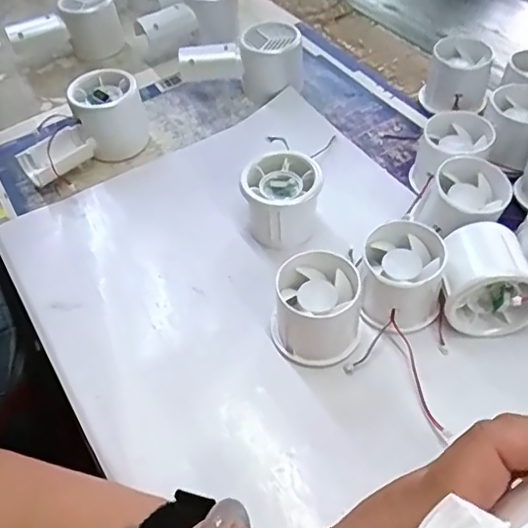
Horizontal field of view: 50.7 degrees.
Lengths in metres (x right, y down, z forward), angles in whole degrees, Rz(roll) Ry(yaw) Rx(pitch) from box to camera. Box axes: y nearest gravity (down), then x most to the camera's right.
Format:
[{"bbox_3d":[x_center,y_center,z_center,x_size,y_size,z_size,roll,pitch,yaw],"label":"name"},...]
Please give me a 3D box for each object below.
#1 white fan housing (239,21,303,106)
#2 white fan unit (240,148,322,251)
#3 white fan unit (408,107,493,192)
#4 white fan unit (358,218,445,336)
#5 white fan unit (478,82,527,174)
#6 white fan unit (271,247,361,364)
[{"bbox_3d":[0.008,-0.187,0.521,0.055,0.055,0.052,-4,51,2],"label":"white fan housing"},{"bbox_3d":[0.013,-0.045,0.410,0.054,0.050,0.059,-2,51,3],"label":"white fan unit"},{"bbox_3d":[0.143,-0.081,0.428,0.054,0.050,0.050,-32,56,-20],"label":"white fan unit"},{"bbox_3d":[0.089,0.009,0.358,0.051,0.049,0.056,-2,51,3],"label":"white fan unit"},{"bbox_3d":[0.196,-0.108,0.436,0.048,0.041,0.057,34,61,27],"label":"white fan unit"},{"bbox_3d":[0.033,0.029,0.350,0.055,0.050,0.053,-2,51,3],"label":"white fan unit"}]

